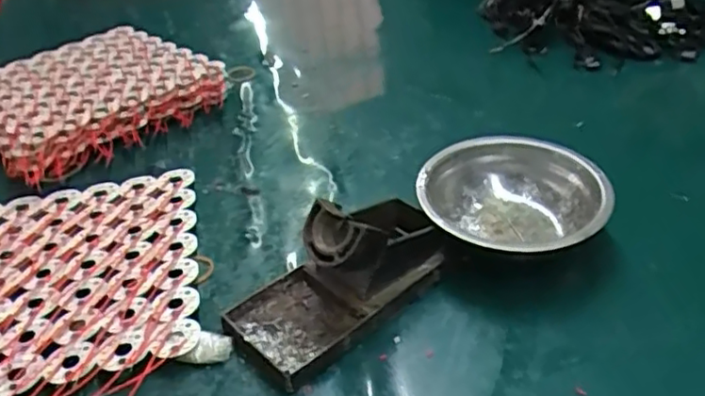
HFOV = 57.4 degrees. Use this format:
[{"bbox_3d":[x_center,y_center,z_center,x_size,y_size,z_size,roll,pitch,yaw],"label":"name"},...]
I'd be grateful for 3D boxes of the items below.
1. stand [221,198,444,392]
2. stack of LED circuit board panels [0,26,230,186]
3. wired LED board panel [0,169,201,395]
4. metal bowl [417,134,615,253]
[{"bbox_3d":[-0.010,0.040,0.402,0.143,0.066,0.070,-32,45,-31],"label":"stand"},{"bbox_3d":[-0.272,-0.110,0.659,0.236,0.029,0.222,27,48,35],"label":"stack of LED circuit board panels"},{"bbox_3d":[-0.217,0.064,0.440,0.216,0.015,0.233,-11,37,-7],"label":"wired LED board panel"},{"bbox_3d":[0.114,0.007,0.461,0.126,0.043,0.126,-3,37,2],"label":"metal bowl"}]

